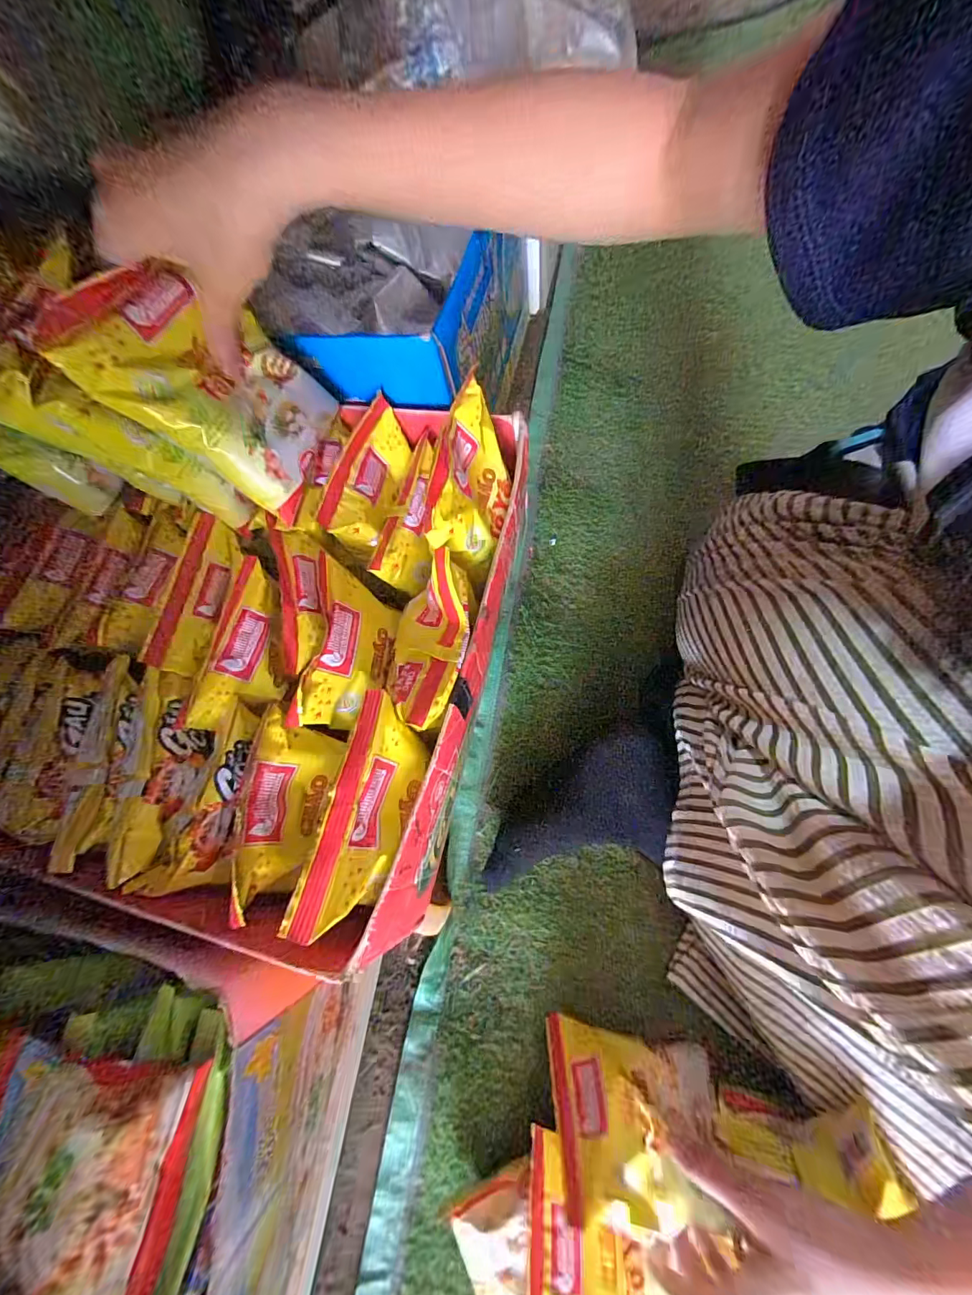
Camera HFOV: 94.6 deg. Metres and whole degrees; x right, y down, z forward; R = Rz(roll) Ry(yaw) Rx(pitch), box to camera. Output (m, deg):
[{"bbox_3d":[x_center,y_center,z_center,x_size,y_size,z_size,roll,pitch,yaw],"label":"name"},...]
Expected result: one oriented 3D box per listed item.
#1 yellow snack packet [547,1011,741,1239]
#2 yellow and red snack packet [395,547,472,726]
[{"bbox_3d":[0.110,0.358,0.338,0.126,0.112,0.046,6,110,6],"label":"yellow snack packet"},{"bbox_3d":[-0.033,-0.003,0.269,0.045,0.033,0.104,-1,71,6],"label":"yellow and red snack packet"}]

